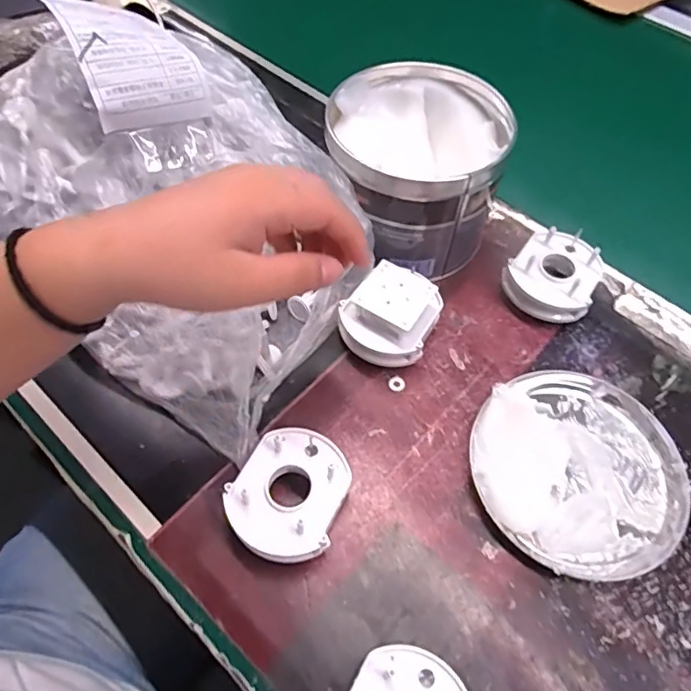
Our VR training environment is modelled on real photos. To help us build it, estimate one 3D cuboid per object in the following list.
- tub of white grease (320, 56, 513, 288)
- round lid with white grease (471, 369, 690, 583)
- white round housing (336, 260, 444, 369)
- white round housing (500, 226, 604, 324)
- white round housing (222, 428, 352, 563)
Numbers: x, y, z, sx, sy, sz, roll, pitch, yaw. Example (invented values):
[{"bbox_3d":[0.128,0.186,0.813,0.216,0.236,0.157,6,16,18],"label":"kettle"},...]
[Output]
[{"bbox_3d":[0.051,-0.128,0.407,0.123,0.098,0.131,1,59,-1],"label":"tub of white grease"},{"bbox_3d":[0.144,0.072,0.332,0.125,0.021,0.129,1,59,-1],"label":"round lid with white grease"},{"bbox_3d":[0.029,-0.018,0.371,0.060,0.043,0.057,1,59,-1],"label":"white round housing"},{"bbox_3d":[0.157,-0.051,0.401,0.063,0.035,0.063,1,59,-1],"label":"white round housing"},{"bbox_3d":[-0.033,0.087,0.313,0.061,0.028,0.070,17,60,9],"label":"white round housing"}]

